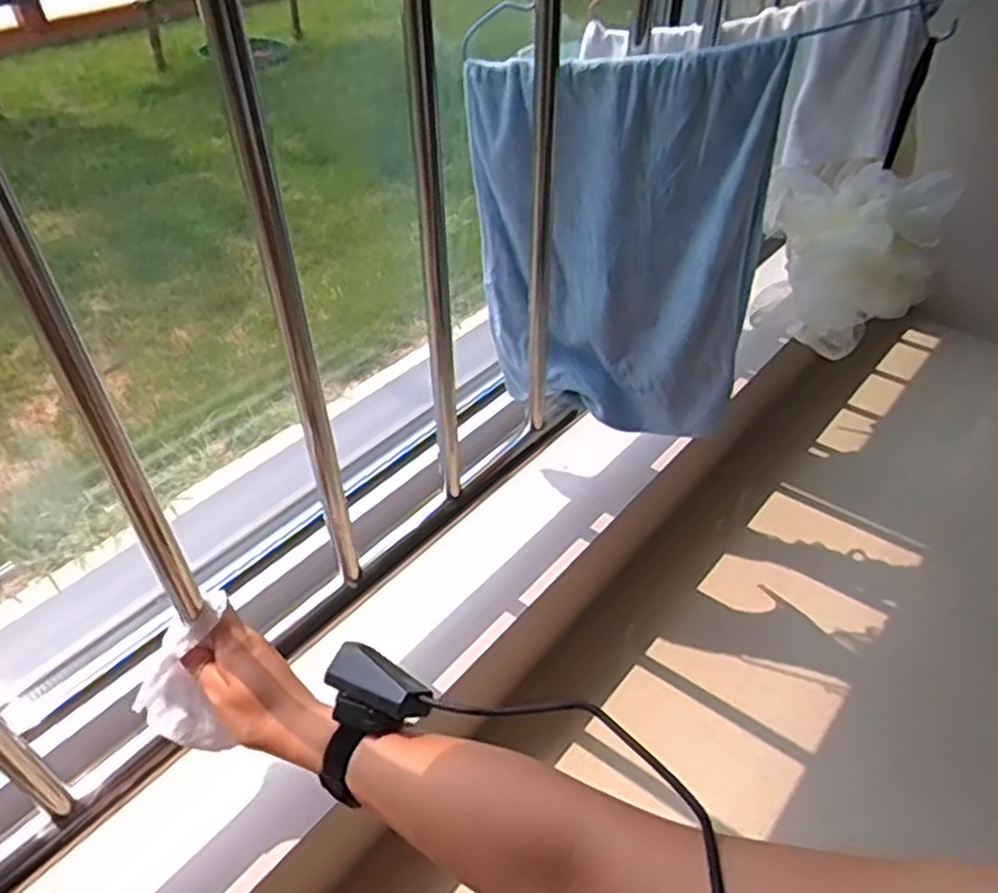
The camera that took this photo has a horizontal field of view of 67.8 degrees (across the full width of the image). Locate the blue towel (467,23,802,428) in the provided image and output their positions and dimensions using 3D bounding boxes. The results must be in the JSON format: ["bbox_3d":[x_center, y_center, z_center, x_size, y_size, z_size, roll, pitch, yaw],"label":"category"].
[{"bbox_3d":[0.111,-0.181,0.720,0.270,0.376,0.067,16,46,16],"label":"blue towel"}]

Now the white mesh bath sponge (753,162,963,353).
[{"bbox_3d":[0.315,-0.182,0.680,0.143,0.165,0.164,20,47,20],"label":"white mesh bath sponge"}]

